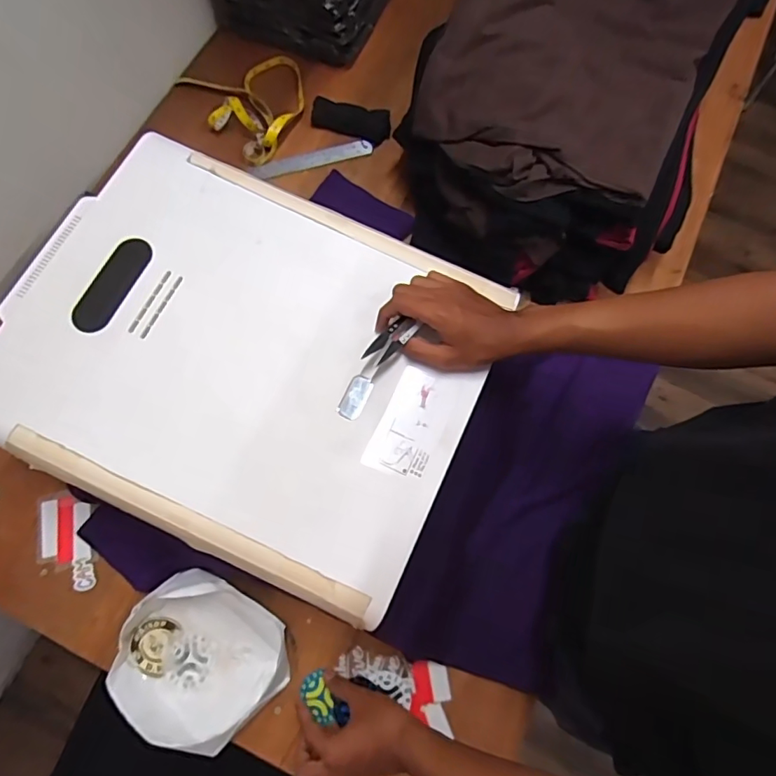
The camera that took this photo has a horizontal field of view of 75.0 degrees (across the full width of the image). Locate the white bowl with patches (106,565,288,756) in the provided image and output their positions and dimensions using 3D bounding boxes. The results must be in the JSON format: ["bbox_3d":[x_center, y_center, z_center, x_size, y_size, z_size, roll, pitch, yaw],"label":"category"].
[{"bbox_3d":[-0.219,0.317,0.594,0.176,0.051,0.179,0,72,0],"label":"white bowl with patches"}]

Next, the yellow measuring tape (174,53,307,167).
[{"bbox_3d":[-0.229,-0.465,0.825,0.195,0.048,0.201,0,72,0],"label":"yellow measuring tape"}]

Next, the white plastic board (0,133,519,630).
[{"bbox_3d":[-0.159,-0.042,0.557,0.502,0.018,0.389,25,76,5],"label":"white plastic board"}]

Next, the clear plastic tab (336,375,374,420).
[{"bbox_3d":[-0.034,0.010,0.545,0.025,0.004,0.050,25,76,5],"label":"clear plastic tab"}]

